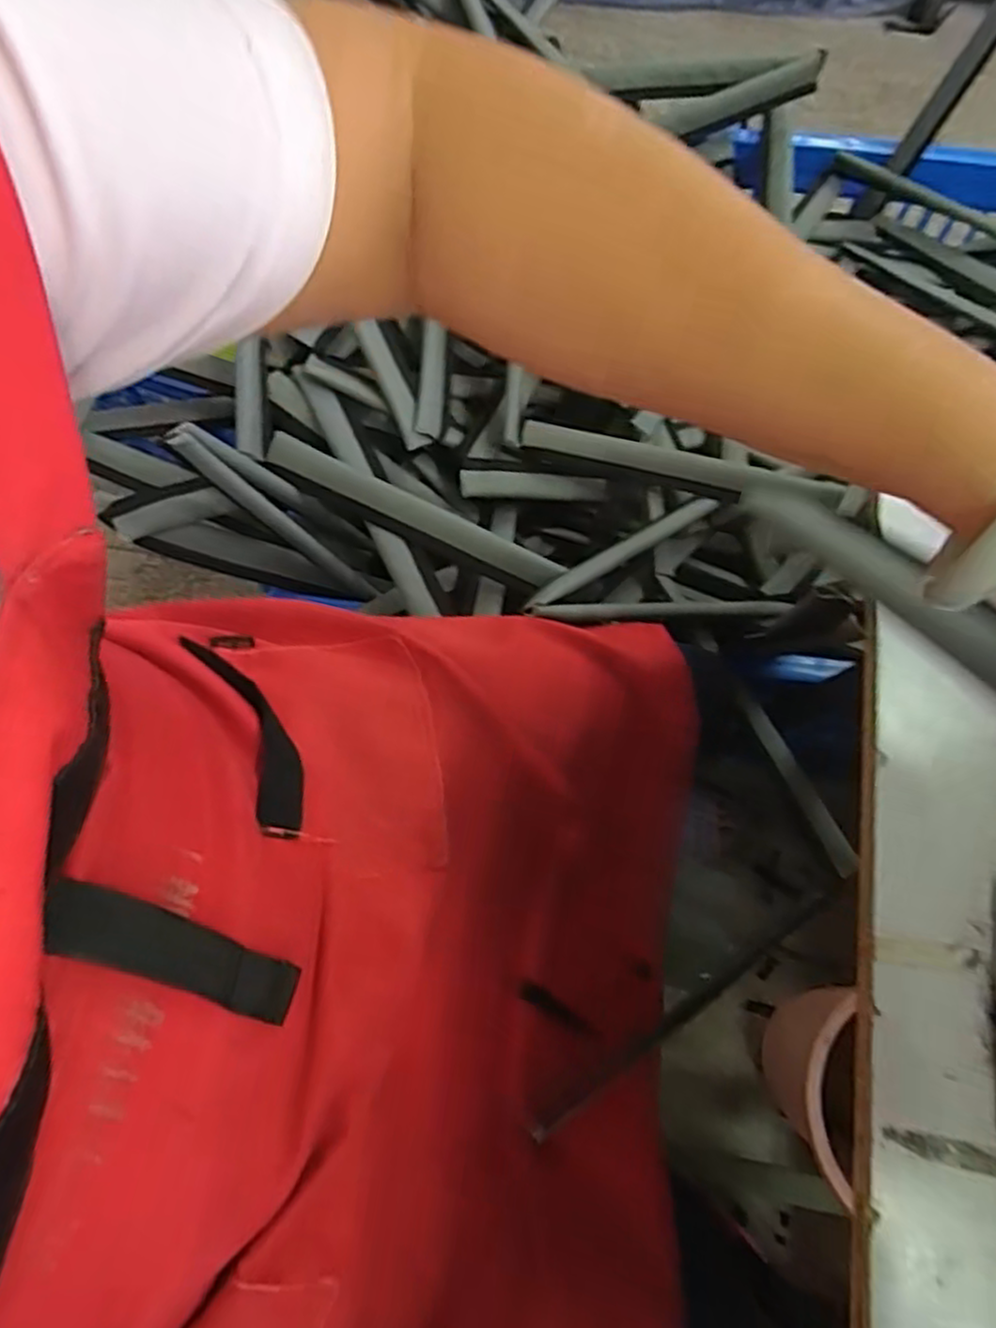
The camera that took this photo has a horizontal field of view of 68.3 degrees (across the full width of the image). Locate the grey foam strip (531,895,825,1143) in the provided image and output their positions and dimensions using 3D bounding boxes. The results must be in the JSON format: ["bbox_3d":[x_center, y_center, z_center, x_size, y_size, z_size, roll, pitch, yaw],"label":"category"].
[{"bbox_3d":[0.134,0.232,0.502,0.275,0.019,0.013,-24,72,-26],"label":"grey foam strip"}]

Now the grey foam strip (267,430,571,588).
[{"bbox_3d":[-0.066,-0.121,0.586,0.245,0.008,0.026,25,96,-3],"label":"grey foam strip"}]

